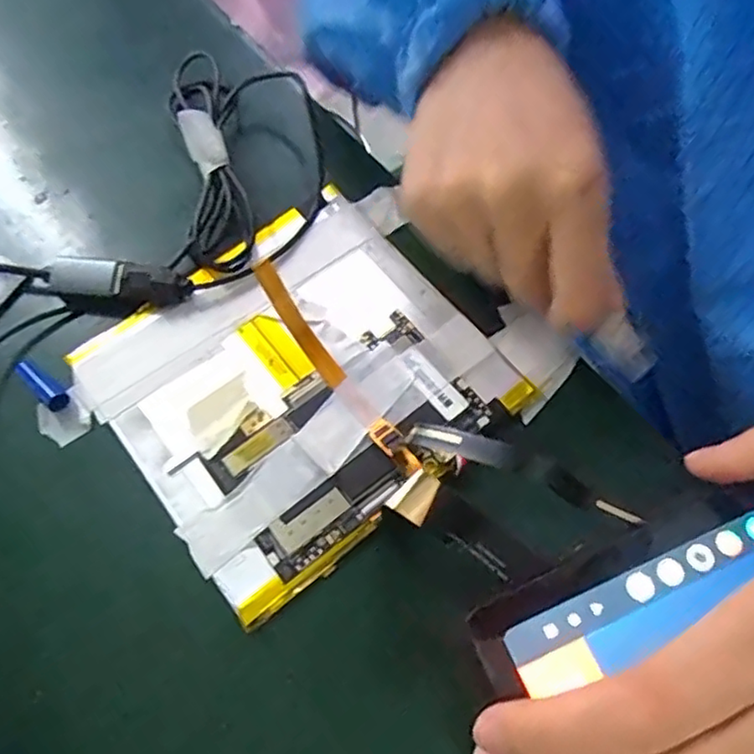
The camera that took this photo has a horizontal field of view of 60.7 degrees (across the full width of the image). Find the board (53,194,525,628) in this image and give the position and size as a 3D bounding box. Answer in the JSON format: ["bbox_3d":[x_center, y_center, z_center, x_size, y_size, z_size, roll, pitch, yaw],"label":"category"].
[{"bbox_3d":[-0.031,0.000,0.241,0.128,0.012,0.123,-38,71,-13],"label":"board"}]

